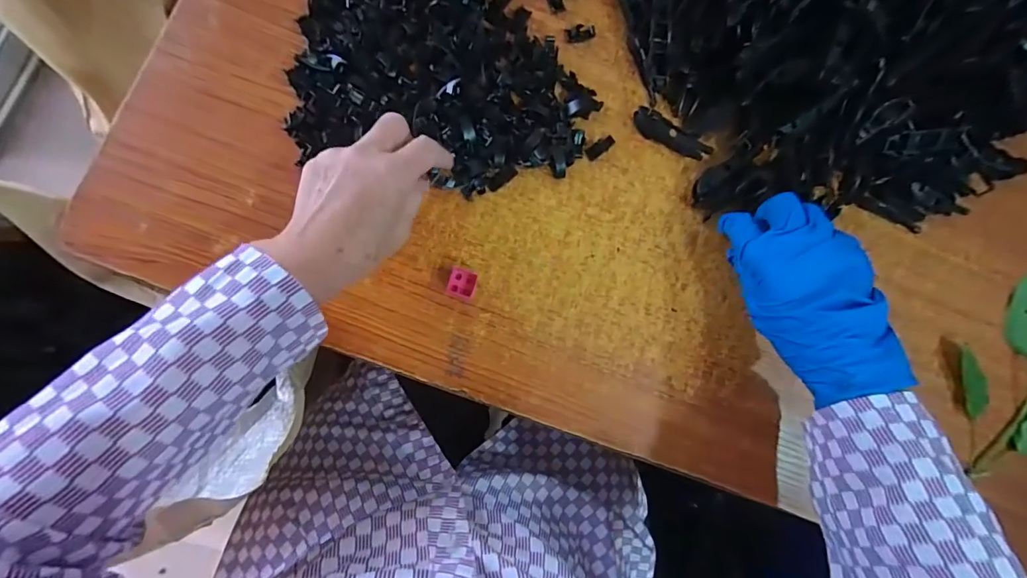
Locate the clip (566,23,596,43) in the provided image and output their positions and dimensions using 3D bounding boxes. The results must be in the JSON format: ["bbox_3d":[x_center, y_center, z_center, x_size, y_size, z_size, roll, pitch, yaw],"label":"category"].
[{"bbox_3d":[0.060,-0.229,0.395,0.028,0.007,0.014,-21,89,-8],"label":"clip"}]

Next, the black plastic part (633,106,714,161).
[{"bbox_3d":[0.139,-0.136,0.391,0.073,0.019,0.016,24,83,-5],"label":"black plastic part"}]

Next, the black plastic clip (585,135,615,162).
[{"bbox_3d":[0.076,-0.124,0.387,0.028,0.007,0.010,-33,90,-8],"label":"black plastic clip"}]

